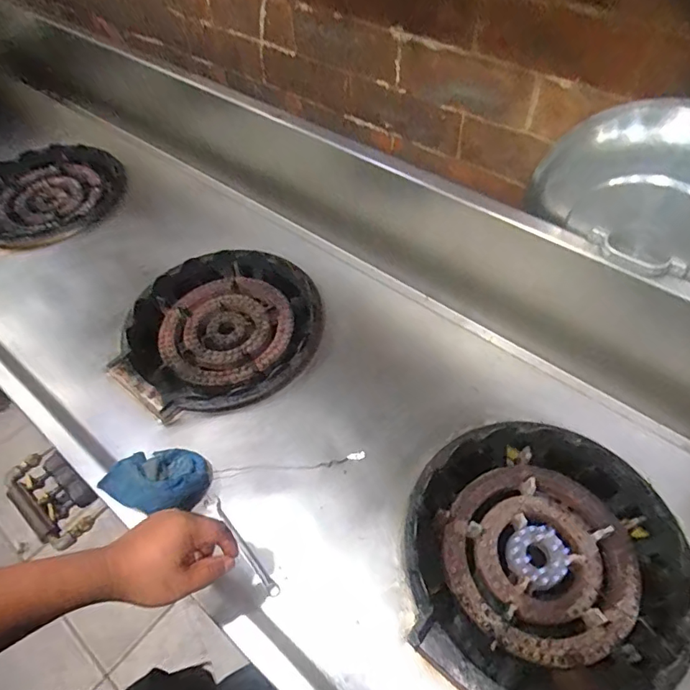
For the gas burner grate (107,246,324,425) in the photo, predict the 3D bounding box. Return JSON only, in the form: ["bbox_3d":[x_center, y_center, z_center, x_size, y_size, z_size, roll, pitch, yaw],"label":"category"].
[{"bbox_3d":[-0.211,-0.030,0.843,0.342,0.043,0.337,-8,53,-3],"label":"gas burner grate"}]

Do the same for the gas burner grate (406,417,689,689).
[{"bbox_3d":[0.242,0.272,0.606,0.332,0.059,0.355,22,57,18],"label":"gas burner grate"}]

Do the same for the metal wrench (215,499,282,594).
[{"bbox_3d":[-0.130,0.254,0.615,0.012,0.015,0.145,-34,59,-21],"label":"metal wrench"}]

